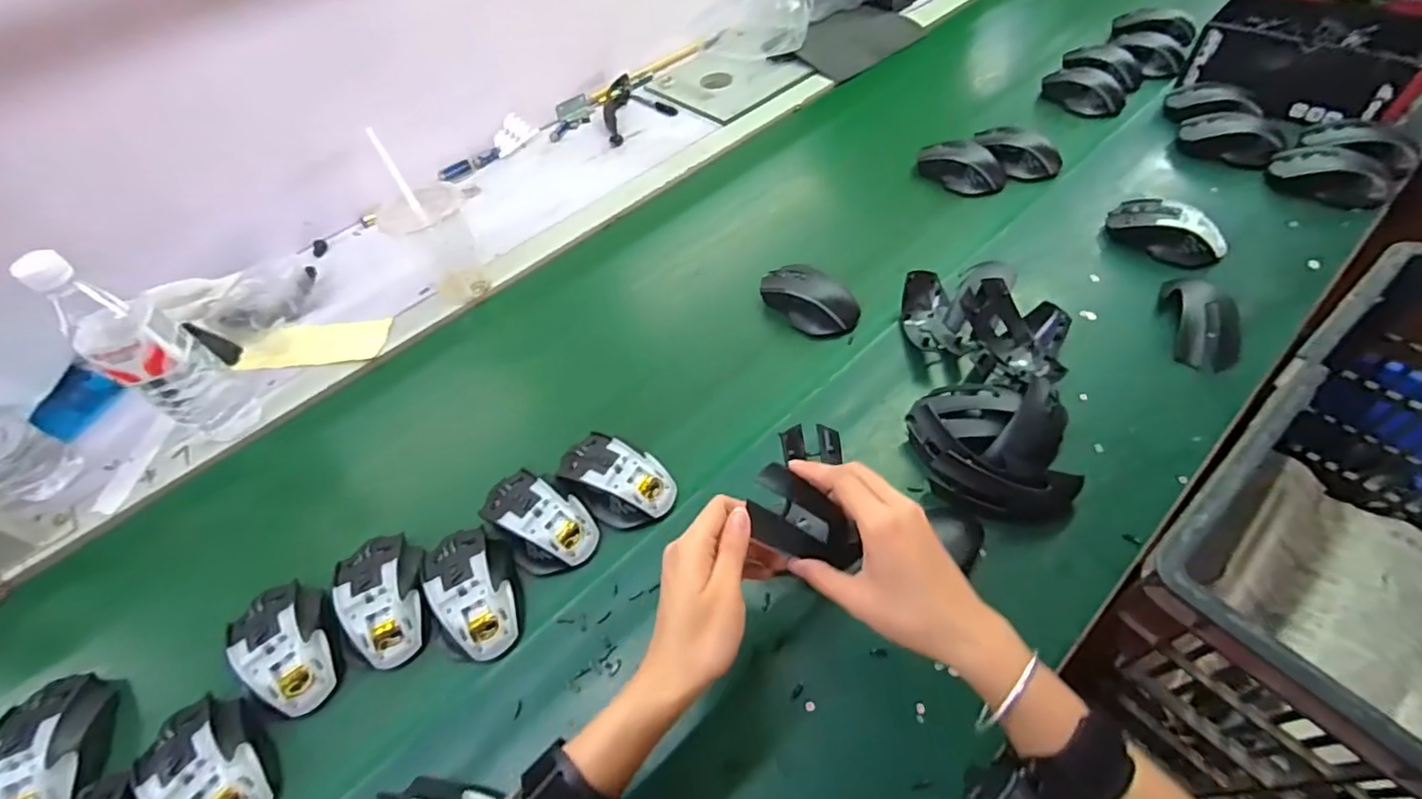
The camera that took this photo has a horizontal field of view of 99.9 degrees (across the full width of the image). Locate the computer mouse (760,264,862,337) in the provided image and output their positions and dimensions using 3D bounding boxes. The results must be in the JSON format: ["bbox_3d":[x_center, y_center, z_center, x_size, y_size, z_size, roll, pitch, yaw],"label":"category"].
[{"bbox_3d":[0.112,-0.114,0.678,0.116,0.044,0.060,35,62,28],"label":"computer mouse"}]

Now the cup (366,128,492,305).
[{"bbox_3d":[-0.332,-0.202,0.705,0.089,0.173,0.081,-36,57,-21],"label":"cup"}]

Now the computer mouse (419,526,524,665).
[{"bbox_3d":[-0.201,0.159,0.506,0.067,0.032,0.118,-26,54,-15],"label":"computer mouse"}]

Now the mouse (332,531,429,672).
[{"bbox_3d":[-0.276,0.167,0.511,0.068,0.035,0.112,-26,54,-15],"label":"mouse"}]

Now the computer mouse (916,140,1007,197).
[{"bbox_3d":[0.332,-0.311,0.797,0.060,0.038,0.116,-35,57,-21],"label":"computer mouse"}]

